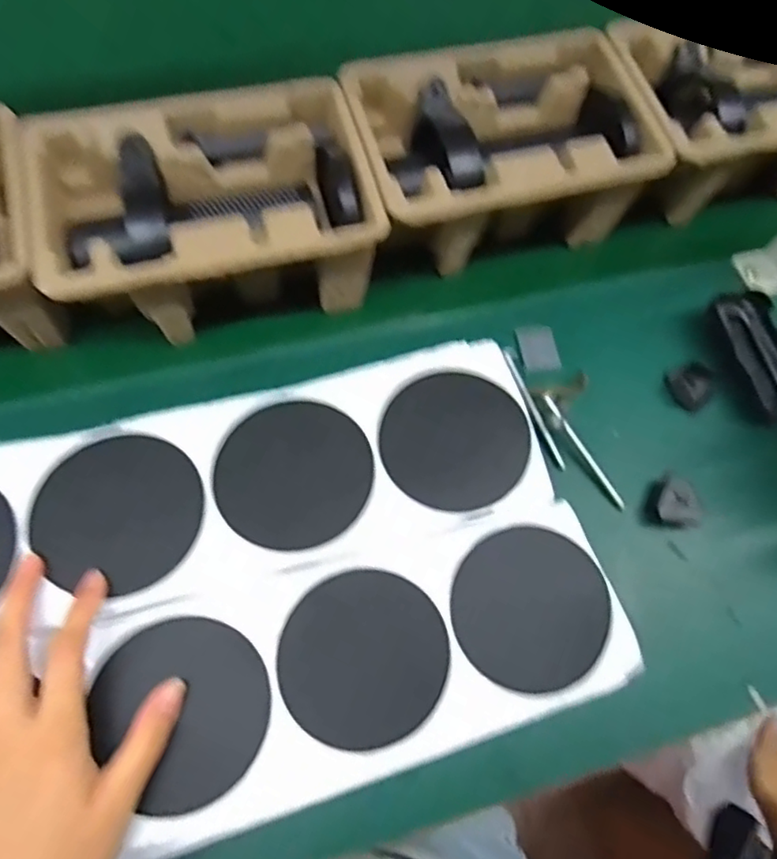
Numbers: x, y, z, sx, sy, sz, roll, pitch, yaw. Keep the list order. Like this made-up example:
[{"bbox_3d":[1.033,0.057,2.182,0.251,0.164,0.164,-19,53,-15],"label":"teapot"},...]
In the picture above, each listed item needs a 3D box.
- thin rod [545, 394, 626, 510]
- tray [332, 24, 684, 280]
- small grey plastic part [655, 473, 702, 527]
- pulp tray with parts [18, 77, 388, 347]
[{"bbox_3d":[0.149,0.017,0.474,0.009,0.007,0.100,-33,86,-16],"label":"thin rod"},{"bbox_3d":[0.085,-0.216,0.515,0.219,0.110,0.155,-16,72,-10],"label":"tray"},{"bbox_3d":[0.215,0.054,0.460,0.036,0.017,0.030,15,67,3],"label":"small grey plastic part"},{"bbox_3d":[-0.128,-0.153,0.468,0.225,0.109,0.141,-14,72,-9],"label":"pulp tray with parts"}]

